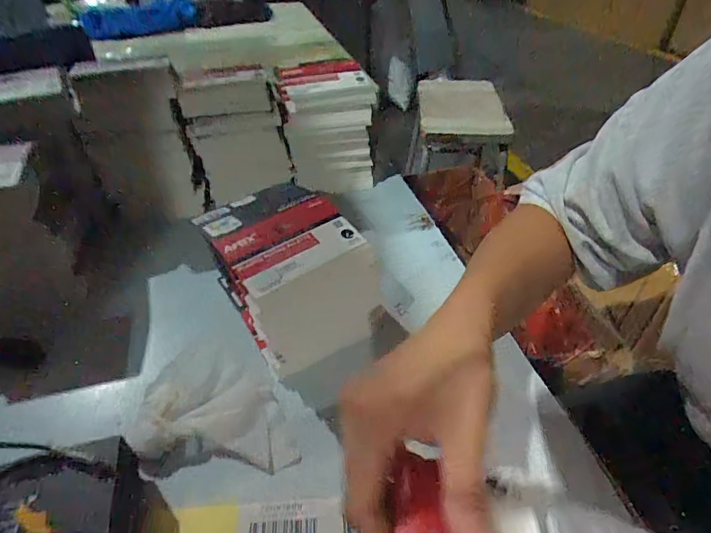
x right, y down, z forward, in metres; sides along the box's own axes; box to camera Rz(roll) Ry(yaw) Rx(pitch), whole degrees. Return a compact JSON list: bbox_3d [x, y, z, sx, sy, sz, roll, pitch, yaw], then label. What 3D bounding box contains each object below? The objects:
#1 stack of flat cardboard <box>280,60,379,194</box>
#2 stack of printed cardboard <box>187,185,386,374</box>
[{"bbox_3d":[-0.033,-0.181,0.564,0.110,0.139,0.084,-4,40,-4],"label":"stack of flat cardboard"},{"bbox_3d":[-0.056,0.001,0.378,0.121,0.108,0.128,-20,44,-21],"label":"stack of printed cardboard"}]

